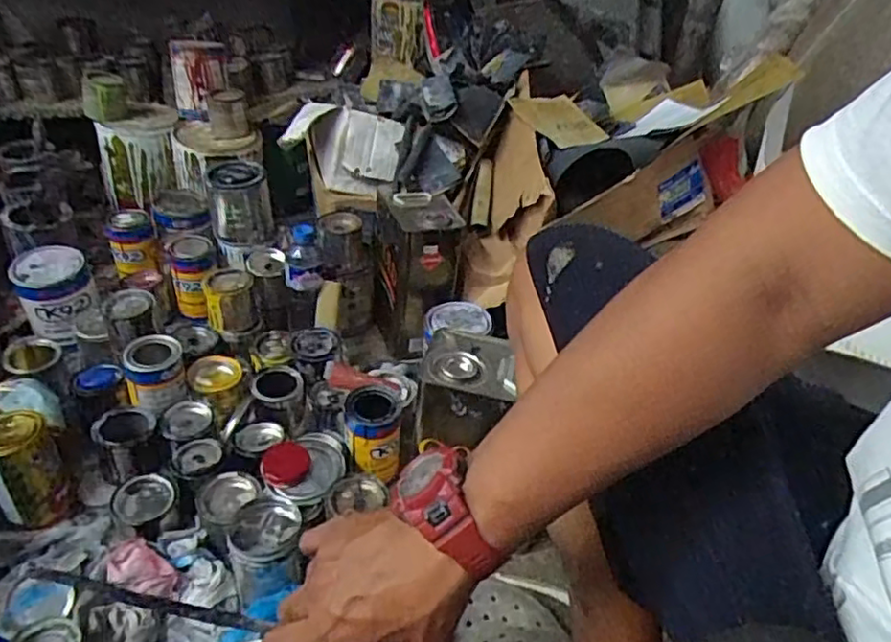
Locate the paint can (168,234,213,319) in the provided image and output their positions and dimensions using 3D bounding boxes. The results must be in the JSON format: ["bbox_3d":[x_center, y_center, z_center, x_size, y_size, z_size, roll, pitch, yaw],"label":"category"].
[{"bbox_3d":[-0.426,-0.077,1.094,0.071,0.130,0.074,-7,38,-19],"label":"paint can"}]

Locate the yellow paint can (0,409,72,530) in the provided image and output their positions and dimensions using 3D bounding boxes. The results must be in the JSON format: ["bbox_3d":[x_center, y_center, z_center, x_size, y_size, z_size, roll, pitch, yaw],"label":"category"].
[{"bbox_3d":[-0.489,0.178,0.750,0.076,0.128,0.068,-19,43,-31],"label":"yellow paint can"}]

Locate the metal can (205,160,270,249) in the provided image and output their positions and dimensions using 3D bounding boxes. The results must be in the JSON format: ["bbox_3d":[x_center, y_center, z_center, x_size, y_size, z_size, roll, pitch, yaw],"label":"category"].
[{"bbox_3d":[-0.347,-0.200,1.084,0.095,0.118,0.096,-7,38,-19],"label":"metal can"}]

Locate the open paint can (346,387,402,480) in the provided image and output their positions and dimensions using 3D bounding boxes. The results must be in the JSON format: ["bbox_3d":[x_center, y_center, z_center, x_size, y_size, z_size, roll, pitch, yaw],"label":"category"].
[{"bbox_3d":[-0.097,0.145,0.857,0.069,0.090,0.085,2,36,-6],"label":"open paint can"}]

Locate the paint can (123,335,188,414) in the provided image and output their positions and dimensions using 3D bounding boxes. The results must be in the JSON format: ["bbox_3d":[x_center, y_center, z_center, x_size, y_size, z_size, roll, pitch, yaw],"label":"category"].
[{"bbox_3d":[-0.394,0.068,0.873,0.074,0.067,0.079,-12,40,-24],"label":"paint can"}]

